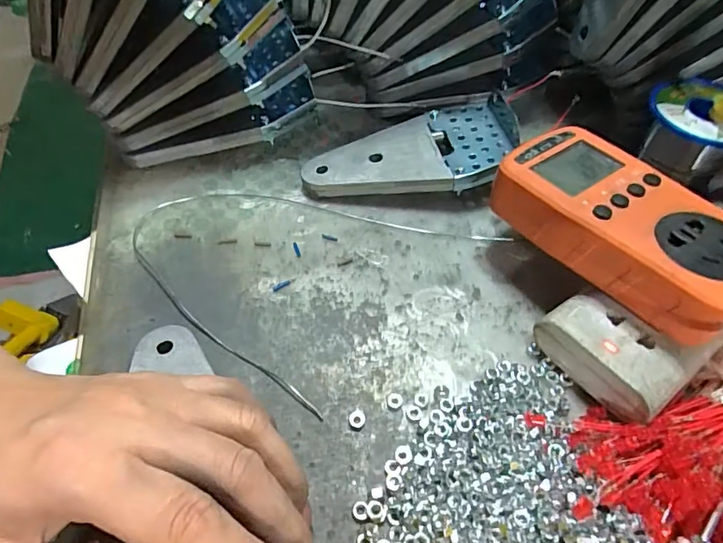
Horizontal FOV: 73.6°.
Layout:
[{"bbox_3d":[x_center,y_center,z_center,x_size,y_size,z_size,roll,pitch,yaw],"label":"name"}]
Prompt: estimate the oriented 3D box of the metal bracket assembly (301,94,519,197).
[{"bbox_3d":[0.033,-0.079,0.326,0.141,0.023,0.068,-4,52,-3],"label":"metal bracket assembly"}]

